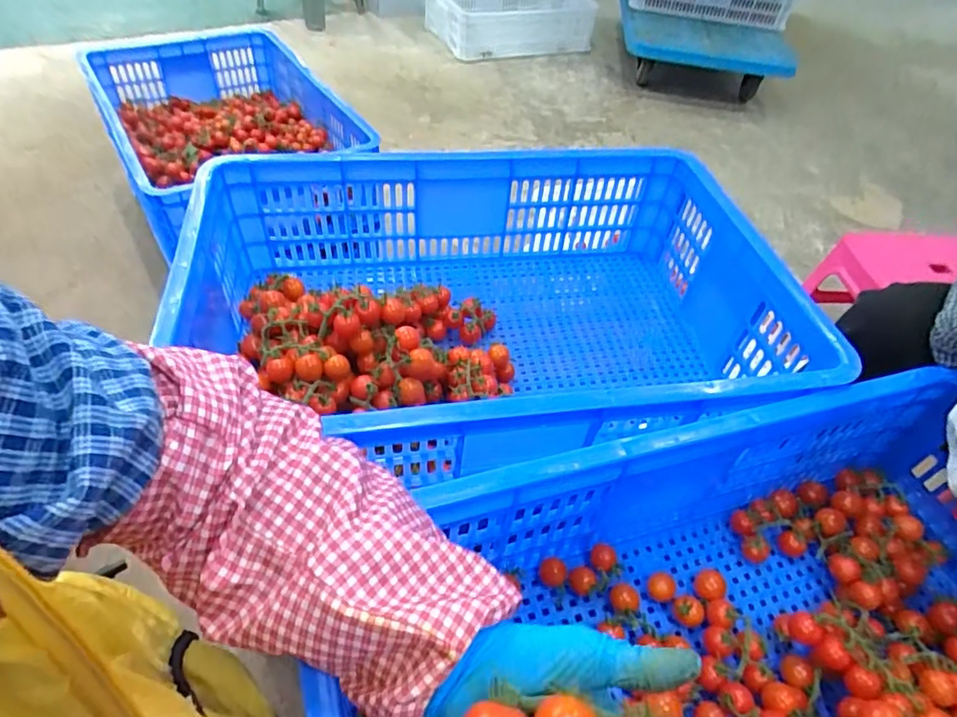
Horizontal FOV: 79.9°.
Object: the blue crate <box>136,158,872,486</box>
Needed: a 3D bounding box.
[{"bbox_3d":[0.010,-0.046,0.633,0.613,0.169,0.423,-7,50,-12],"label":"blue crate"}]

